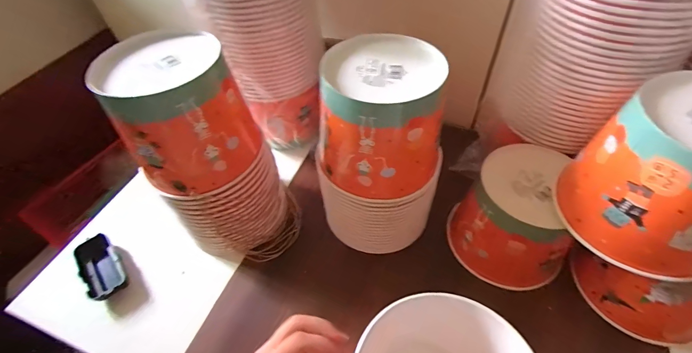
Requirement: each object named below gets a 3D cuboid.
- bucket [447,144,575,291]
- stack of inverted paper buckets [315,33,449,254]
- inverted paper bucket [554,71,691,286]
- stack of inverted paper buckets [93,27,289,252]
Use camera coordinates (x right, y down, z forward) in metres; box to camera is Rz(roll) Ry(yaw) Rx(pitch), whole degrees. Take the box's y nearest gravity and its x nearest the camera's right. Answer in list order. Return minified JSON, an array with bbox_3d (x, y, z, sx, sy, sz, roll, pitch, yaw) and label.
[{"bbox_3d":[0.220,0.055,0.460,0.128,0.133,0.134,-2,52,3],"label":"bucket"},{"bbox_3d":[0.041,-0.024,0.446,0.149,0.257,0.138,2,52,6],"label":"stack of inverted paper buckets"},{"bbox_3d":[0.311,0.001,0.320,0.139,0.133,0.141,-30,55,-18],"label":"inverted paper bucket"},{"bbox_3d":[-0.181,-0.026,0.447,0.140,0.270,0.143,-26,54,-15],"label":"stack of inverted paper buckets"}]

